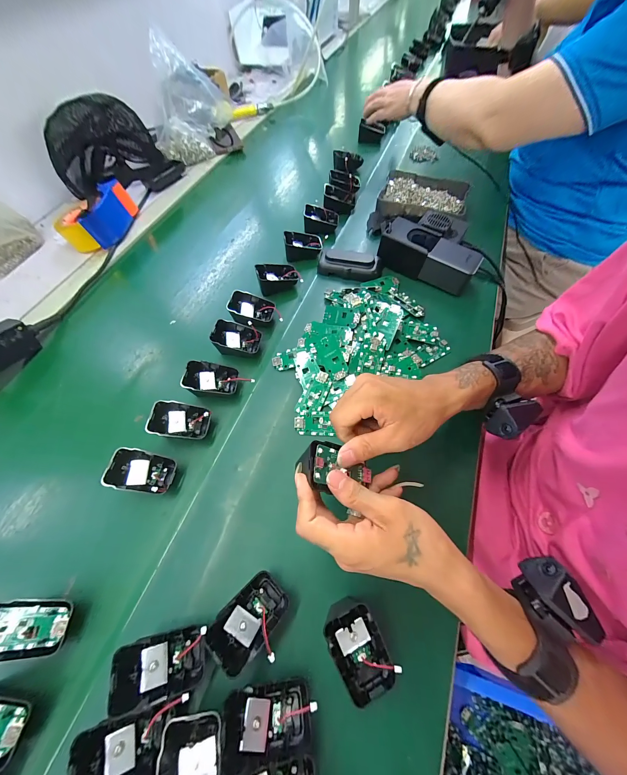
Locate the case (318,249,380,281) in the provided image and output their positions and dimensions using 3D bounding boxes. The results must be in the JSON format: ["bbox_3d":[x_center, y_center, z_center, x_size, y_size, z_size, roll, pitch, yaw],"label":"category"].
[{"bbox_3d":[0.064,-0.213,0.491,0.107,0.037,0.051,12,63,10],"label":"case"}]

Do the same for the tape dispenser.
[{"bbox_3d":[-0.448,-0.350,0.575,0.104,0.066,0.140,7,62,7],"label":"tape dispenser"}]

